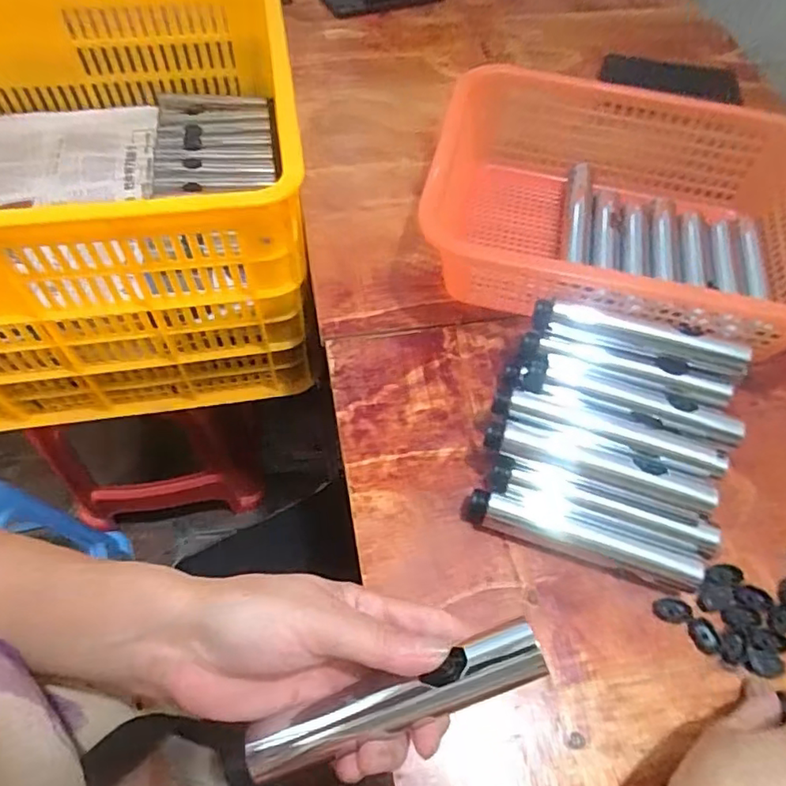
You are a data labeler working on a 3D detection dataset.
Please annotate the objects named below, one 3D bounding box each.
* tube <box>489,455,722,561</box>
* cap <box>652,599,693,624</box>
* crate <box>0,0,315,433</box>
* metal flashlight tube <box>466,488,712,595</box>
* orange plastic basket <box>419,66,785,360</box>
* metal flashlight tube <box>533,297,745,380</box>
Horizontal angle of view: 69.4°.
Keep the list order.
[{"bbox_3d":[0.141,0.079,0.388,0.148,0.024,0.028,17,59,8],"label":"tube"},{"bbox_3d":[0.181,0.140,0.366,0.024,0.004,0.014,9,58,3],"label":"cap"},{"bbox_3d":[-0.414,-0.215,0.651,0.600,0.308,0.403,-7,59,-7],"label":"crate"},{"bbox_3d":[0.123,0.096,0.375,0.151,0.019,0.023,17,59,8],"label":"metal flashlight tube"},{"bbox_3d":[0.212,-0.151,0.491,0.349,0.095,0.233,7,58,2],"label":"orange plastic basket"},{"bbox_3d":[0.178,-0.039,0.415,0.148,0.025,0.021,17,59,8],"label":"metal flashlight tube"}]

